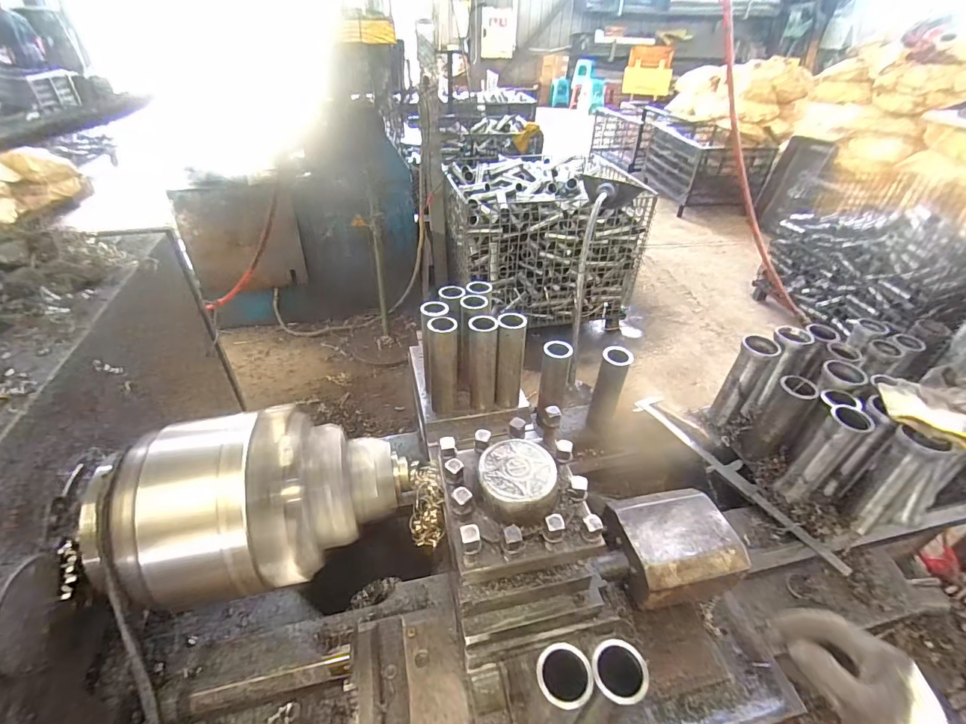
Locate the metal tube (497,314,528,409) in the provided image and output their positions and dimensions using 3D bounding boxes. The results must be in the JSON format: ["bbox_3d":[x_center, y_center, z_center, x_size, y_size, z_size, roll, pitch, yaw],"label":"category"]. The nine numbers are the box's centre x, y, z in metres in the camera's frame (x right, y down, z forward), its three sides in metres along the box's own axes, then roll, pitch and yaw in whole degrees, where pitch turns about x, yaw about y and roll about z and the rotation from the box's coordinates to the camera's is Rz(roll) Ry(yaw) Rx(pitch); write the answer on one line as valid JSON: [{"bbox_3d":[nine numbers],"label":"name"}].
[{"bbox_3d":[0.046,0.000,0.747,0.046,0.162,0.049,4,38,2],"label":"metal tube"}]

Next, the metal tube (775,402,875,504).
[{"bbox_3d":[0.521,0.147,0.685,0.051,0.181,0.052,-23,45,-28],"label":"metal tube"}]

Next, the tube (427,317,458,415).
[{"bbox_3d":[-0.063,0.010,0.714,0.046,0.165,0.042,-3,39,-6],"label":"tube"}]

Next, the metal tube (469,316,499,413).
[{"bbox_3d":[-0.002,0.005,0.735,0.045,0.164,0.043,-6,39,-10],"label":"metal tube"}]

